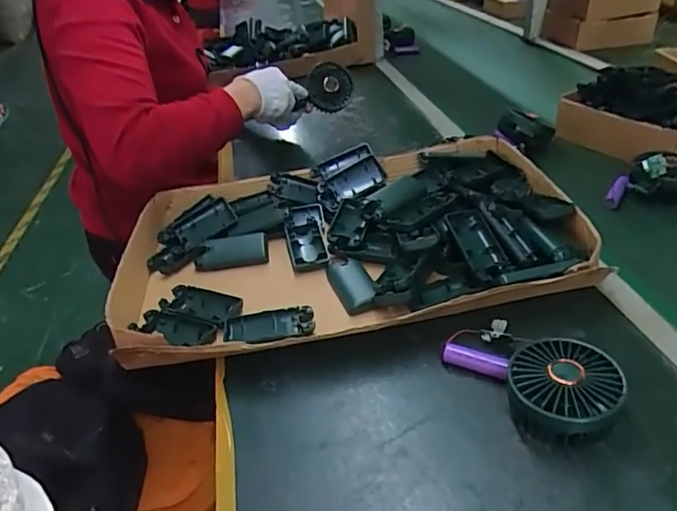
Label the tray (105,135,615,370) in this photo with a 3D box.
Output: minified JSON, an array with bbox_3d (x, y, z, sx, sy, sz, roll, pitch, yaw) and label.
[{"bbox_3d":[-0.008,-0.017,0.652,0.558,0.062,0.341,-9,34,-6],"label":"tray"}]

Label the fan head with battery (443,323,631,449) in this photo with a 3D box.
[{"bbox_3d":[0.168,0.099,0.455,0.084,0.046,0.147,-22,37,-23],"label":"fan head with battery"}]

